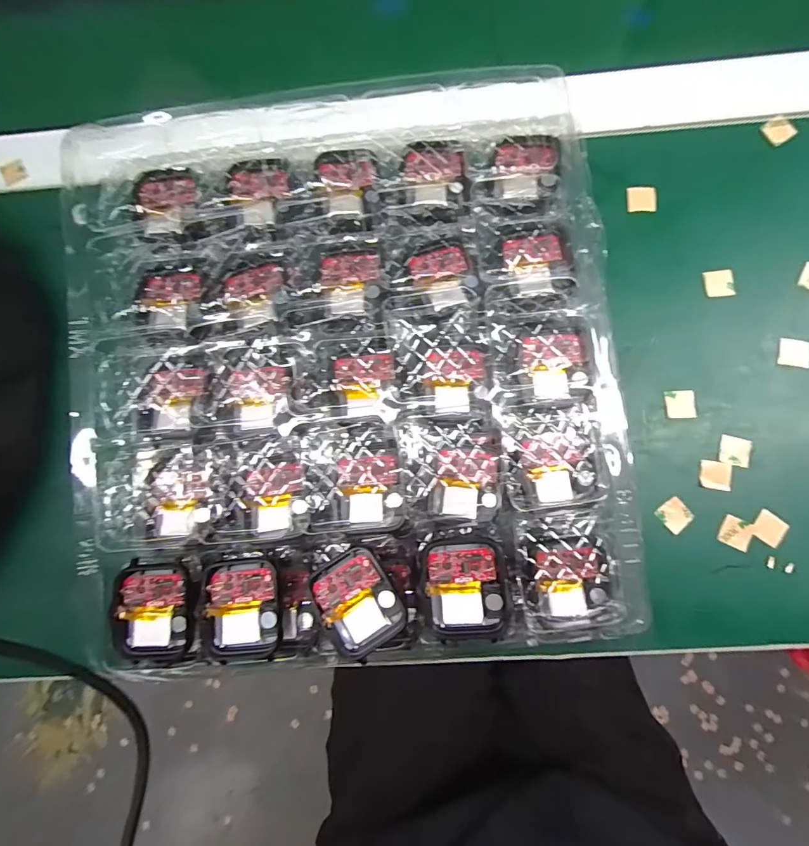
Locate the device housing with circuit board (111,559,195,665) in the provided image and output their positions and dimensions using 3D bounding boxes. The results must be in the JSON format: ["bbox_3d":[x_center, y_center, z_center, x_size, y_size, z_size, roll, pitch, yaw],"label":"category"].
[{"bbox_3d":[-0.119,0.091,0.196,0.040,0.010,0.048,2,83,3],"label":"device housing with circuit board"}]

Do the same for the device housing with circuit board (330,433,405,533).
[{"bbox_3d":[-0.019,0.030,0.201,0.034,0.008,0.047,-3,82,3],"label":"device housing with circuit board"}]

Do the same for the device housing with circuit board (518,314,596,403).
[{"bbox_3d":[0.077,-0.032,0.208,0.037,0.014,0.044,-2,82,3],"label":"device housing with circuit board"}]

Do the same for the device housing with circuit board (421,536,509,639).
[{"bbox_3d":[0.027,0.076,0.190,0.036,0.013,0.043,-5,82,3],"label":"device housing with circuit board"}]

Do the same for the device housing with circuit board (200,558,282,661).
[{"bbox_3d":[-0.075,0.088,0.194,0.037,0.014,0.044,-3,82,3],"label":"device housing with circuit board"}]

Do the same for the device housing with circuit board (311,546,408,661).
[{"bbox_3d":[-0.022,0.082,0.188,0.034,0.007,0.043,-30,82,-1],"label":"device housing with circuit board"}]

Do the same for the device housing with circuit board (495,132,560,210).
[{"bbox_3d":[0.067,-0.135,0.223,0.035,0.008,0.040,-2,82,3],"label":"device housing with circuit board"}]

